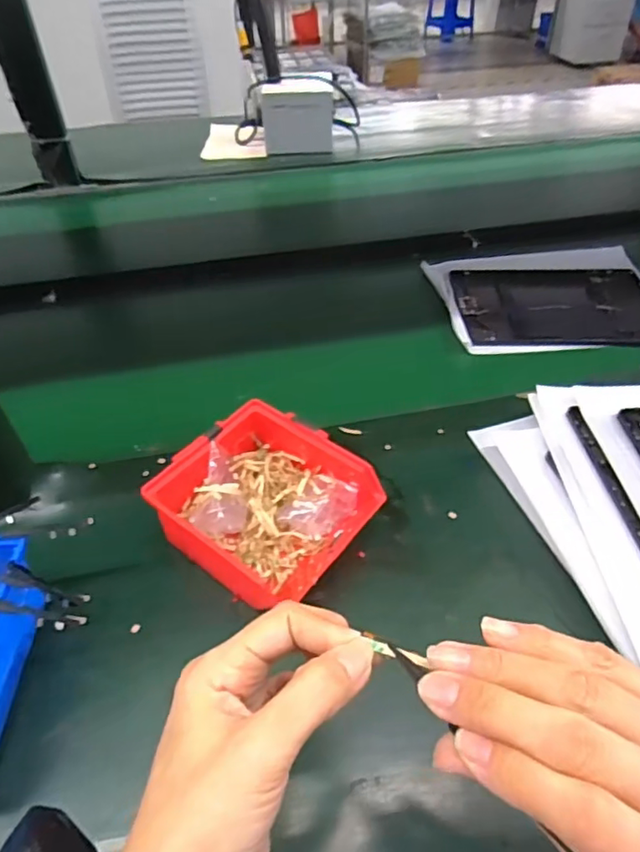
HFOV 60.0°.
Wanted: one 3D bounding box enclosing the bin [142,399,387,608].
[{"bbox_3d":[-0.039,0.065,0.421,0.130,0.075,0.124,27,50,25],"label":"bin"}]

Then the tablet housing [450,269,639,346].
[{"bbox_3d":[0.286,-0.145,0.674,0.235,0.015,0.159,0,44,-1],"label":"tablet housing"}]

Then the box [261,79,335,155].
[{"bbox_3d":[-0.044,-0.597,1.056,0.128,0.105,0.117,-2,44,-3],"label":"box"}]

